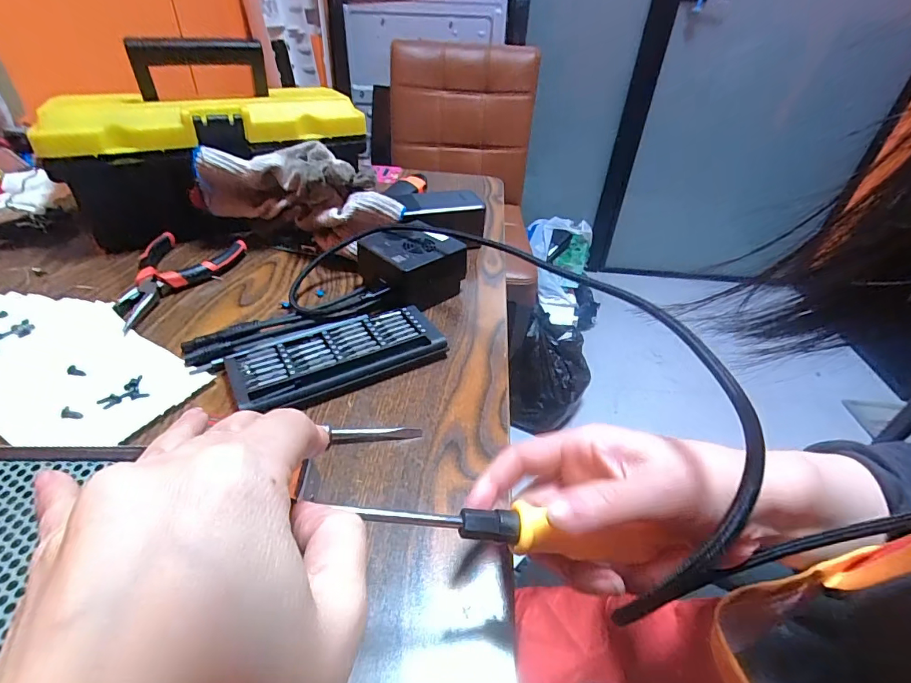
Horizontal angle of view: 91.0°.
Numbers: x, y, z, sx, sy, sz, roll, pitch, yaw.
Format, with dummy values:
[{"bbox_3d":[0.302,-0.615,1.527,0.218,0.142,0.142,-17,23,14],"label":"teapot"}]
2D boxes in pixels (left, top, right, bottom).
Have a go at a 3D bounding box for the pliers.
[{"bbox_3d":[-0.281,-0.066,0.422,0.095,0.016,0.147,15,41,13],"label":"pliers"}]

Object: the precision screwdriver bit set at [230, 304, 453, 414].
[{"bbox_3d":[-0.089,0.009,0.346,0.152,0.016,0.073,-19,45,-26],"label":"precision screwdriver bit set"}]

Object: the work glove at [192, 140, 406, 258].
[{"bbox_3d":[-0.151,-0.141,0.464,0.195,0.099,0.070,12,40,9],"label":"work glove"}]

